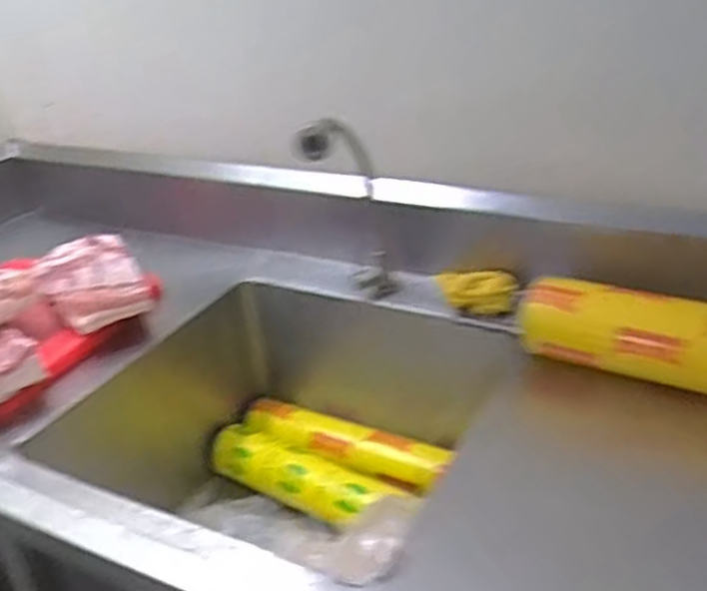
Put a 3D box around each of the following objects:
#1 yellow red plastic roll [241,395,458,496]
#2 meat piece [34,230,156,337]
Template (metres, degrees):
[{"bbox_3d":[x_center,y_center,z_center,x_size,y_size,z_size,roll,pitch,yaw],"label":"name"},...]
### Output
[{"bbox_3d":[-0.022,0.251,1.281,0.367,0.067,0.077,9,31,26],"label":"yellow red plastic roll"},{"bbox_3d":[-0.415,-0.024,1.177,0.145,0.049,0.245,-19,31,-23],"label":"meat piece"}]

